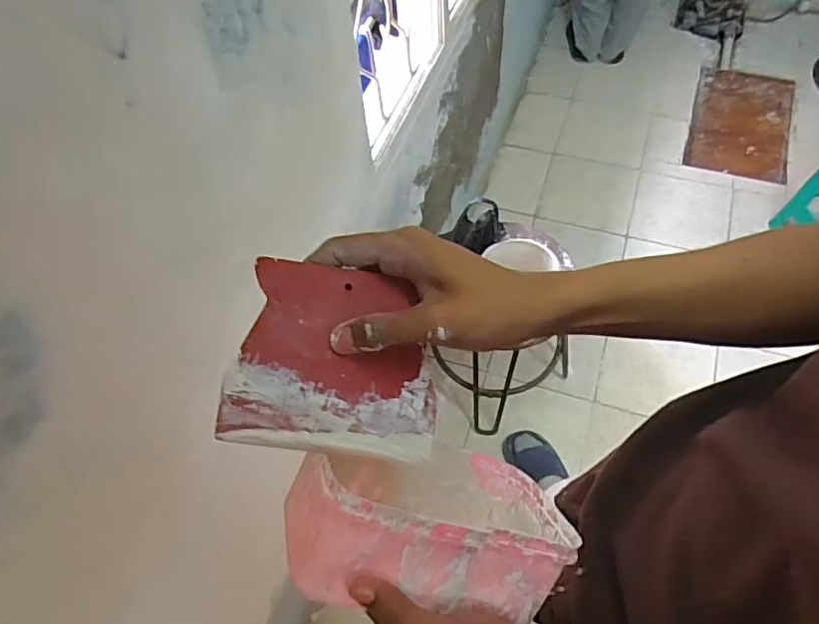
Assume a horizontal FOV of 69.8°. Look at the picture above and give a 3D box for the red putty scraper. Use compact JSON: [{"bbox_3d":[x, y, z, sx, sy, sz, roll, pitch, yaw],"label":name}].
[{"bbox_3d":[-0.043,0.027,0.343,0.120,0.007,0.105,7,86,-5],"label":"red putty scraper"}]

